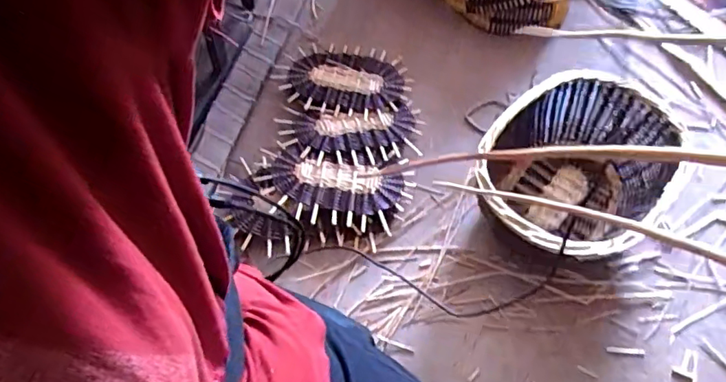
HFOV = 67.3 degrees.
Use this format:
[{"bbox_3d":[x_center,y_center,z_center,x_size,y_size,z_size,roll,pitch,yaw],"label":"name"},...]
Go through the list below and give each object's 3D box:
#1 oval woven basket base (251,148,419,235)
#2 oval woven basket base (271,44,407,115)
[{"bbox_3d":[-0.060,-0.012,1.063,0.279,0.026,0.159,9,61,3],"label":"oval woven basket base"},{"bbox_3d":[-0.049,-0.247,1.217,0.270,0.024,0.183,11,61,4],"label":"oval woven basket base"}]

